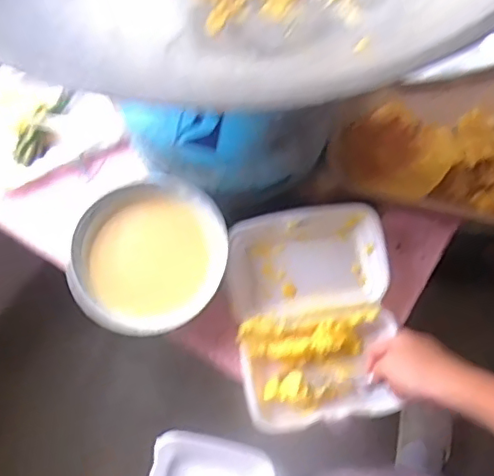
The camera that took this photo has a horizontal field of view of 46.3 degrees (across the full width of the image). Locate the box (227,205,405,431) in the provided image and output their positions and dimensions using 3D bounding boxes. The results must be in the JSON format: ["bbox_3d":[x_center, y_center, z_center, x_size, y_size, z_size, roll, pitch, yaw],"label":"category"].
[{"bbox_3d":[0.077,0.086,0.655,0.178,0.055,0.228,-9,74,-4],"label":"box"}]

